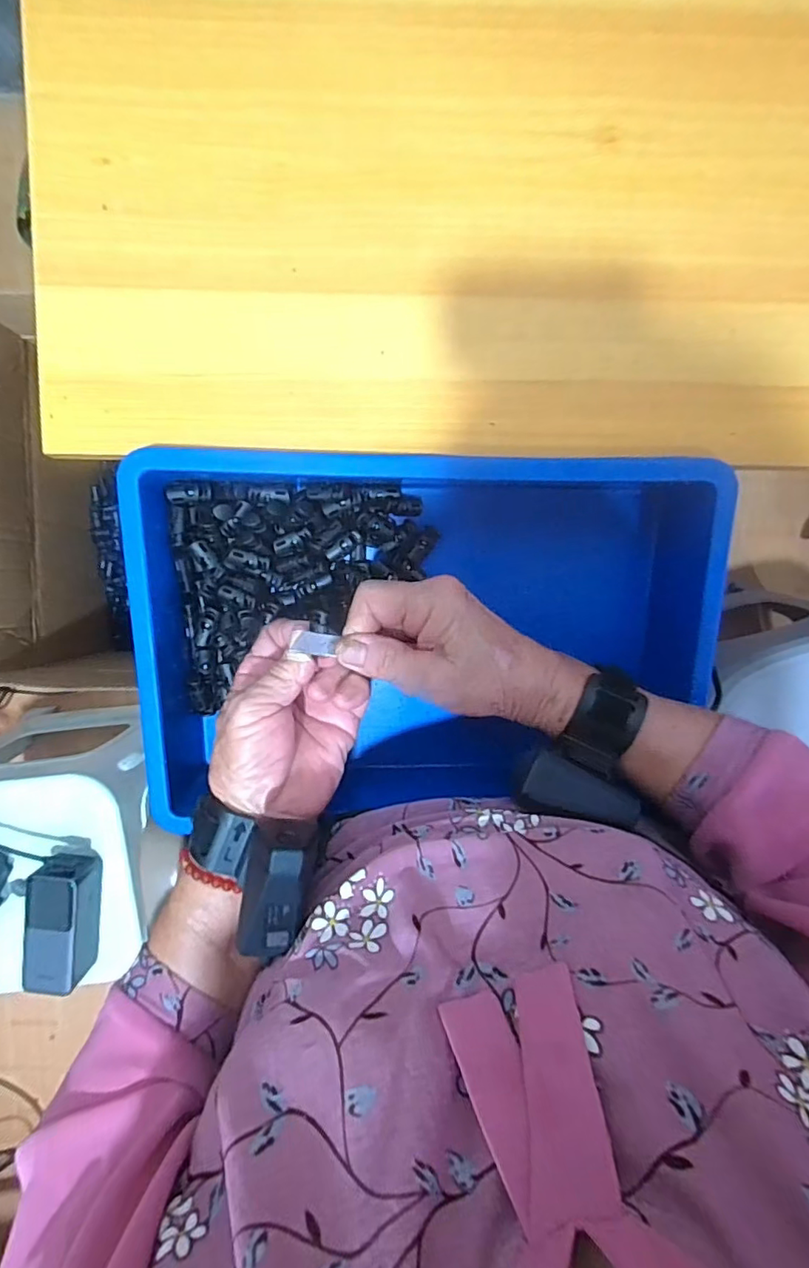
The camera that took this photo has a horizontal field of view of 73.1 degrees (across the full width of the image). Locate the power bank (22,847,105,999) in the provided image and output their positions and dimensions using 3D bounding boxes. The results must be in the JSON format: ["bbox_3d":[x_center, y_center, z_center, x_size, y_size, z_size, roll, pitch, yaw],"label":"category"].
[{"bbox_3d":[-0.366,0.306,0.587,0.063,0.048,0.140,4,97,-2],"label":"power bank"}]

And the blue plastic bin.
[{"bbox_3d":[0.017,0.009,0.379,0.366,0.087,0.251,-1,97,-1],"label":"blue plastic bin"}]

